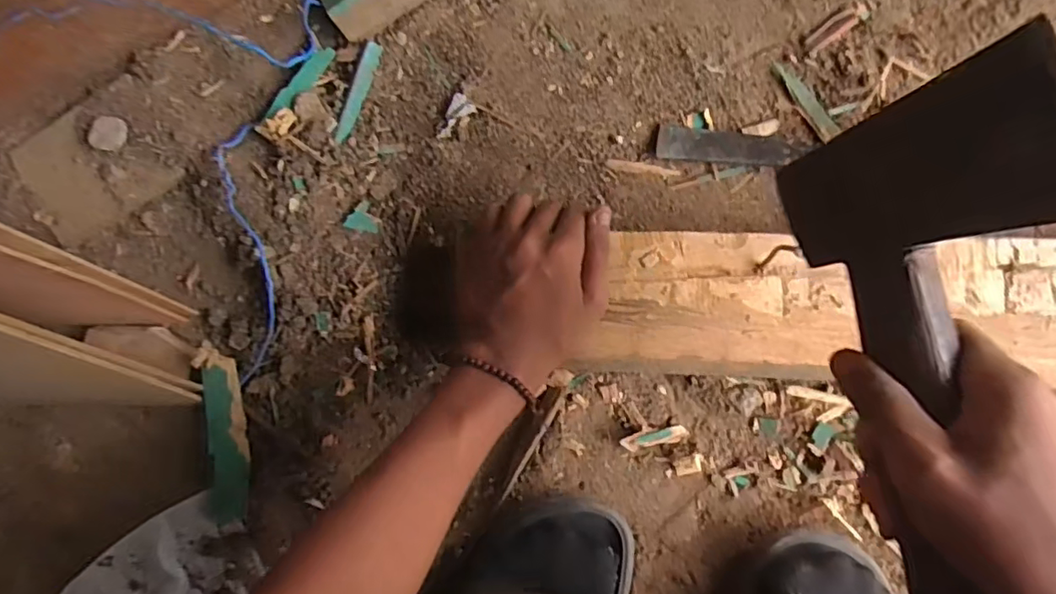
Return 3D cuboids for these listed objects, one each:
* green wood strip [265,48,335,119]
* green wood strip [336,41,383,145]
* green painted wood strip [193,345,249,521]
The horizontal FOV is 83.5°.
[{"bbox_3d":[-0.172,-0.161,0.446,0.015,0.006,0.070,35,78,7],"label":"green wood strip"},{"bbox_3d":[-0.128,-0.153,0.445,0.012,0.008,0.078,20,90,7],"label":"green wood strip"},{"bbox_3d":[-0.222,0.102,0.432,0.032,0.007,0.128,-7,96,-11],"label":"green painted wood strip"}]

